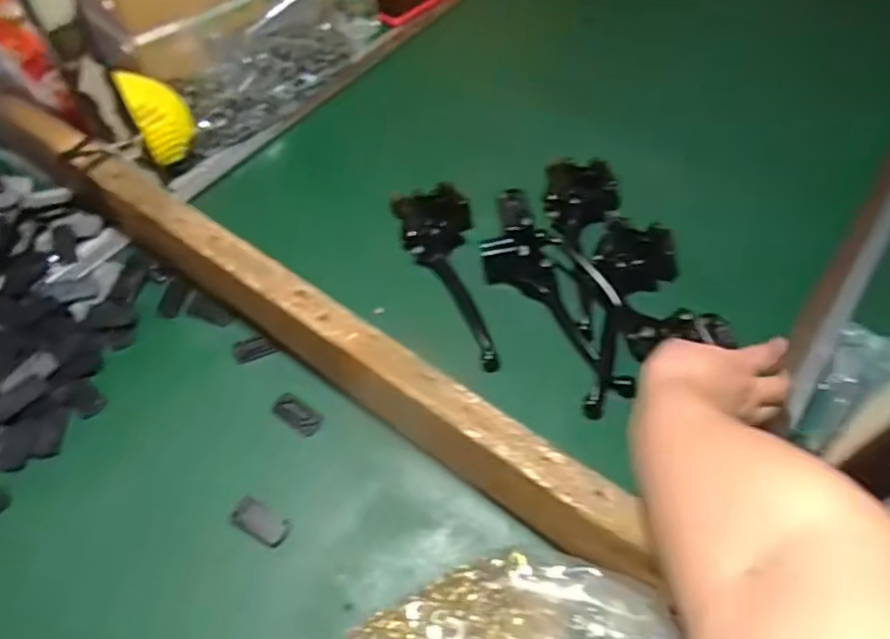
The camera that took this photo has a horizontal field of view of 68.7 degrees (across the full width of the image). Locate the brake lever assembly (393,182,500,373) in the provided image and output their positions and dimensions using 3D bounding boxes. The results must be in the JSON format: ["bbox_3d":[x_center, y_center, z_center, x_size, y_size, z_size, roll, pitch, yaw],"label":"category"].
[{"bbox_3d":[0.008,-0.054,0.653,0.076,0.054,0.217,-13,56,-8],"label":"brake lever assembly"}]

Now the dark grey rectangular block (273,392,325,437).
[{"bbox_3d":[-0.132,0.085,0.581,0.049,0.004,0.024,30,61,20],"label":"dark grey rectangular block"}]

